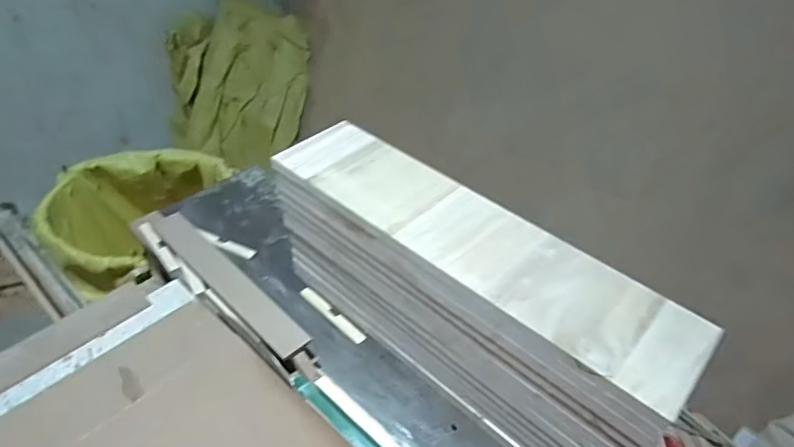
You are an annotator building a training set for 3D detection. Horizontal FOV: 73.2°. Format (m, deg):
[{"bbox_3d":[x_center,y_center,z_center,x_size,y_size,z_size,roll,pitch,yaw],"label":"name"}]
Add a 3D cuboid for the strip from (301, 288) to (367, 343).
[{"bbox_3d":[-0.102,0.142,0.832,0.134,0.007,0.019,33,51,29],"label":"strip"}]

